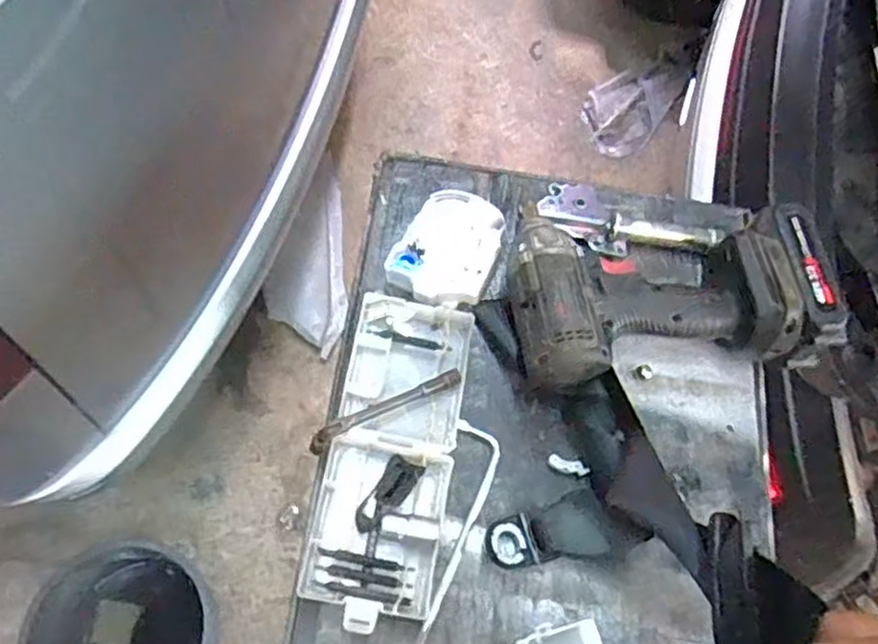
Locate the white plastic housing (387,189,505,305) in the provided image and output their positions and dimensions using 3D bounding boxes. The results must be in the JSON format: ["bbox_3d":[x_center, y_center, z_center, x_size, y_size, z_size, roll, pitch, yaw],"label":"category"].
[{"bbox_3d":[0.008,-0.060,0.584,0.075,0.023,0.093,22,66,5],"label":"white plastic housing"}]

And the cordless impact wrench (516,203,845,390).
[{"bbox_3d":[0.168,-0.025,0.564,0.228,0.078,0.144,-5,66,-8],"label":"cordless impact wrench"}]

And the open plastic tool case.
[{"bbox_3d":[-0.032,0.090,0.520,0.086,0.031,0.229,11,65,0],"label":"open plastic tool case"}]

